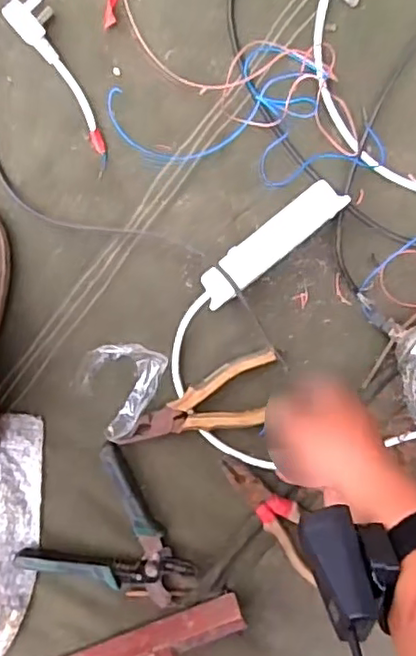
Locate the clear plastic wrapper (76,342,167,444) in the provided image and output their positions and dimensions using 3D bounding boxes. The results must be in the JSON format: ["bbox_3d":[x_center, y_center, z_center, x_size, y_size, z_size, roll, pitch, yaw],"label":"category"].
[{"bbox_3d":[-0.088,0.055,0.595,0.074,0.024,0.087,23,97,-4],"label":"clear plastic wrapper"}]

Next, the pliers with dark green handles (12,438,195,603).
[{"bbox_3d":[-0.086,0.216,0.618,0.147,0.014,0.150,39,96,-6],"label":"pliers with dark green handles"}]

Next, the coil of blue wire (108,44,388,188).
[{"bbox_3d":[0.036,-0.182,0.549,0.231,0.029,0.117,-10,98,0],"label":"coil of blue wire"}]

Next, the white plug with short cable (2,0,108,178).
[{"bbox_3d":[-0.124,-0.216,0.556,0.036,0.030,0.155,-29,98,3],"label":"white plug with short cable"}]

